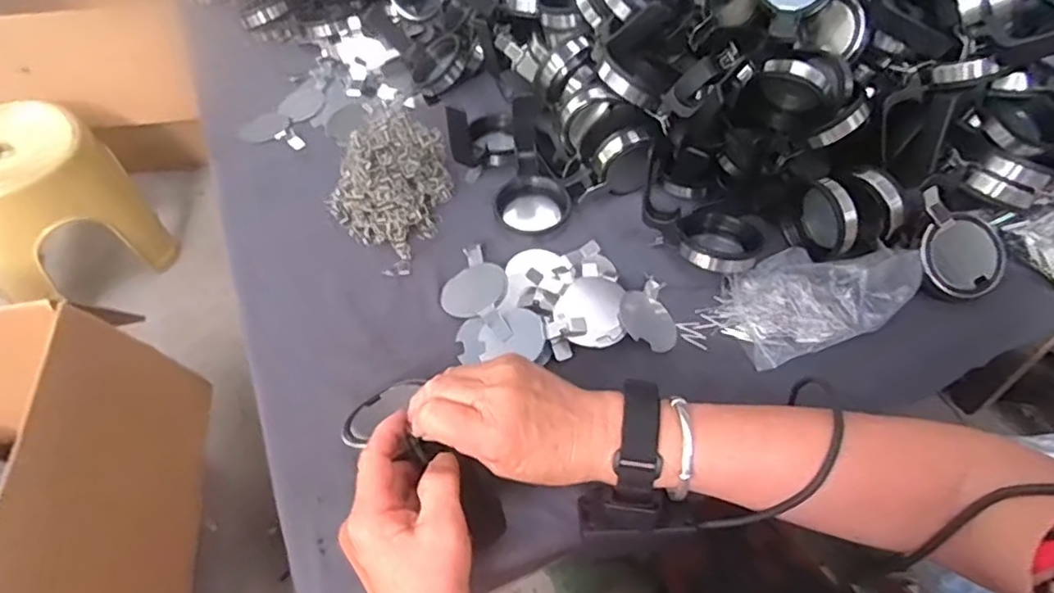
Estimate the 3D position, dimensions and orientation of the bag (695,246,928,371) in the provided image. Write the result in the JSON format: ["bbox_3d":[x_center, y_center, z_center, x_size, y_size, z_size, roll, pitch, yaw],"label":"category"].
[{"bbox_3d":[0.233,-0.006,0.501,0.162,0.040,0.090,-15,52,-11],"label":"bag"}]

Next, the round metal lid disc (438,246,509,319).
[{"bbox_3d":[-0.047,-0.009,0.528,0.063,0.007,0.062,30,67,36],"label":"round metal lid disc"}]

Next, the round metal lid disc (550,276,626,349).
[{"bbox_3d":[0.049,0.012,0.490,0.054,0.011,0.064,0,50,1],"label":"round metal lid disc"}]

